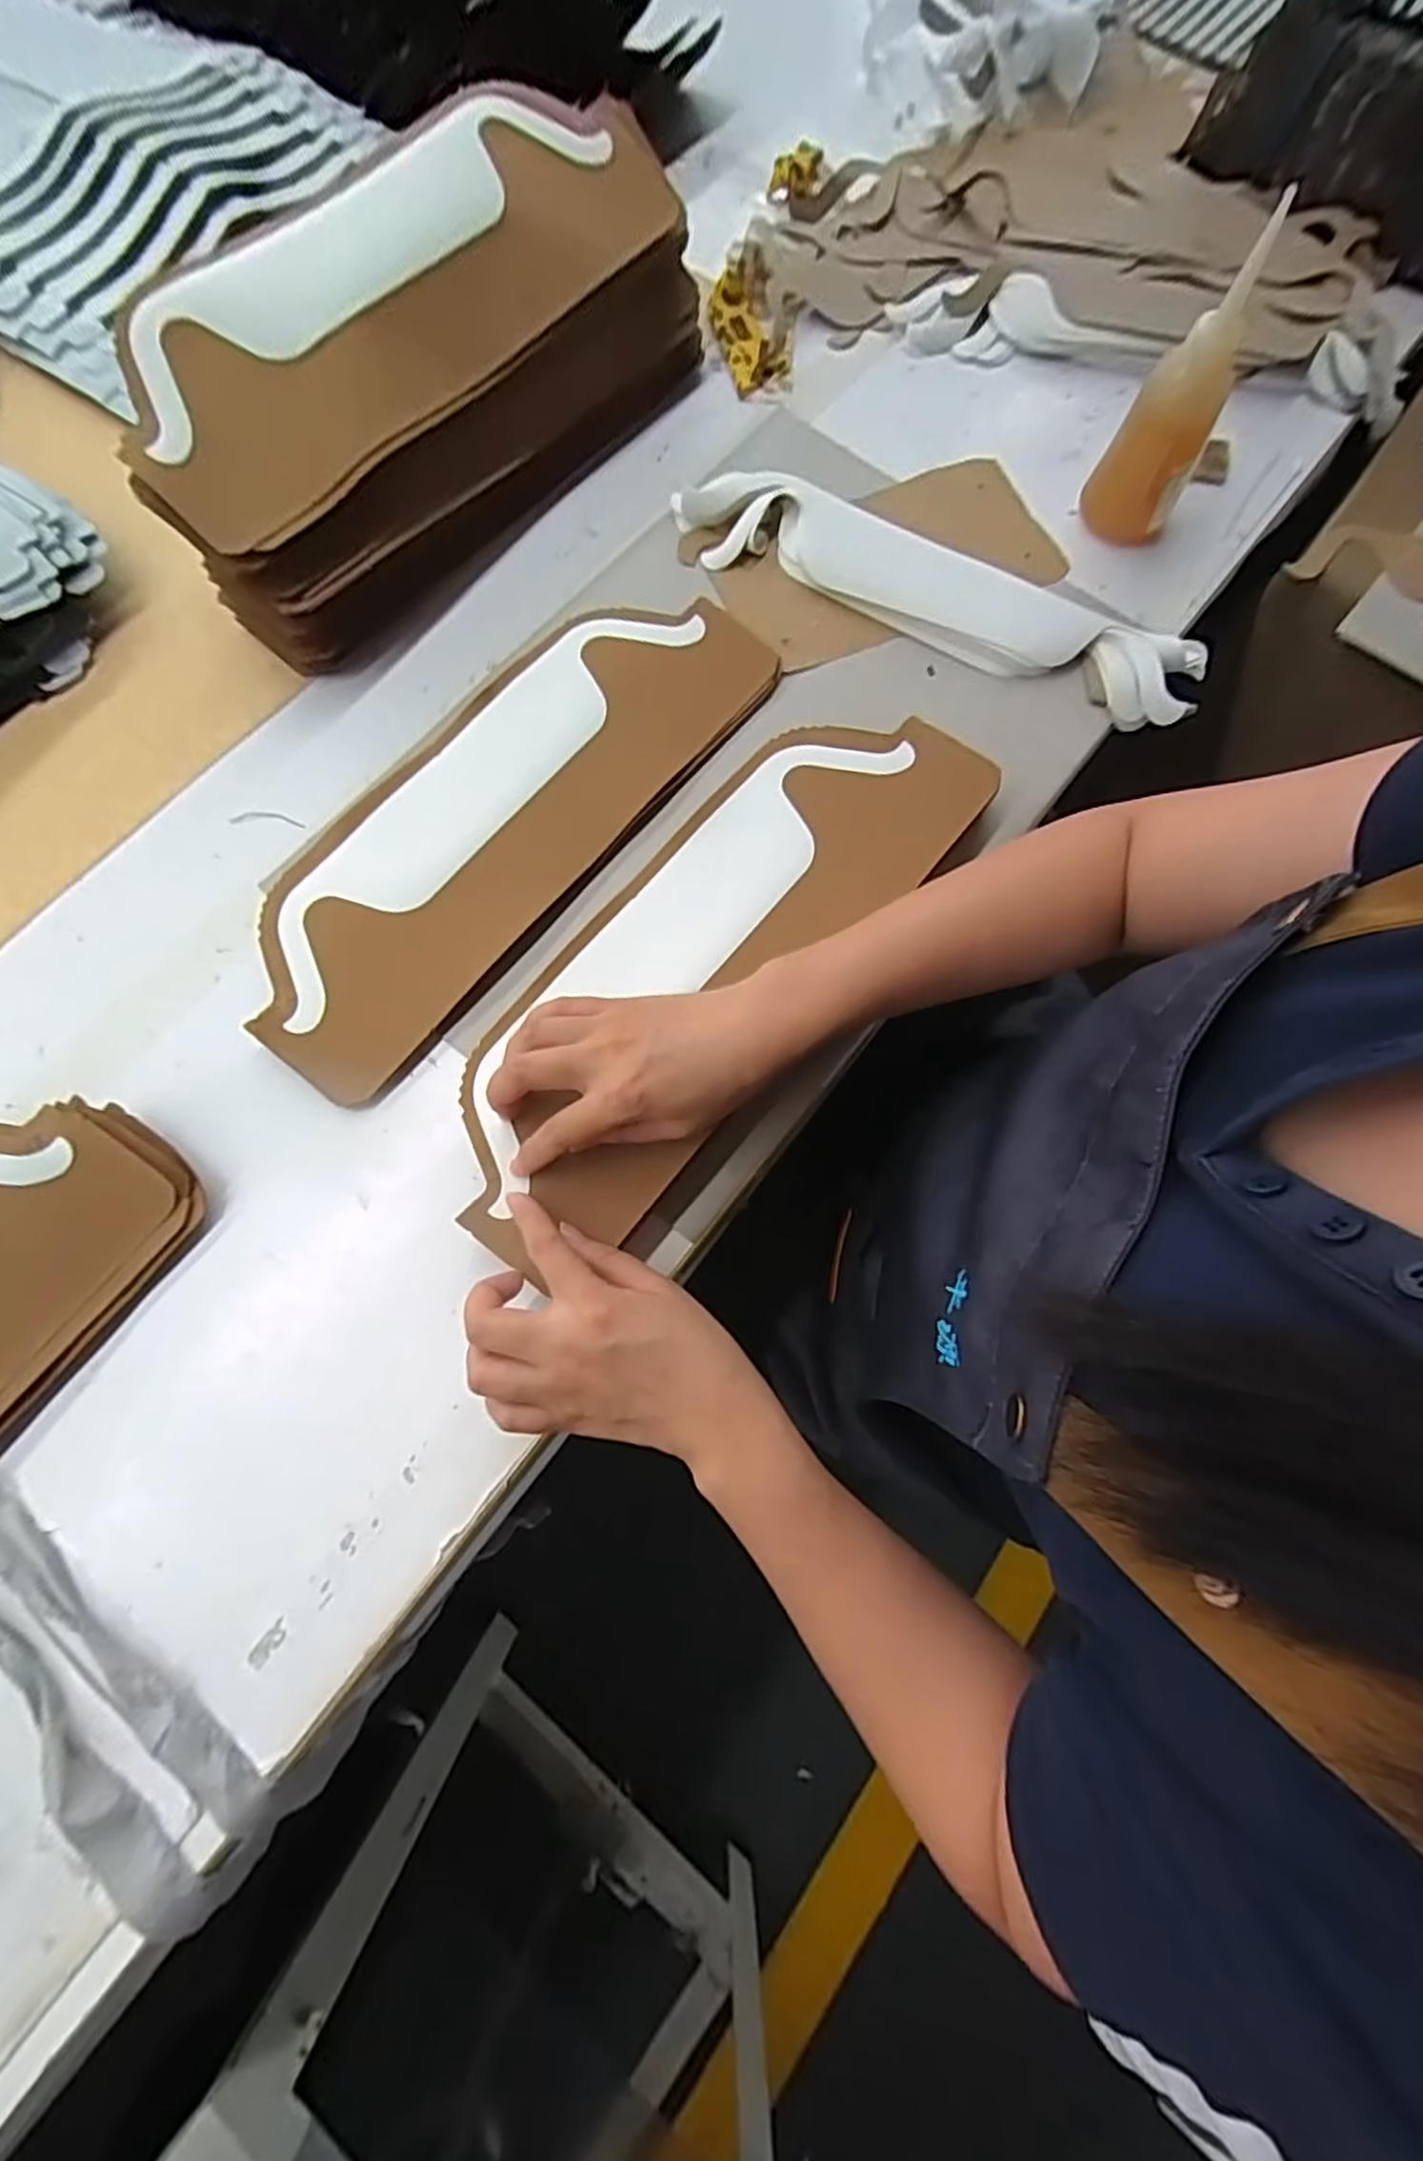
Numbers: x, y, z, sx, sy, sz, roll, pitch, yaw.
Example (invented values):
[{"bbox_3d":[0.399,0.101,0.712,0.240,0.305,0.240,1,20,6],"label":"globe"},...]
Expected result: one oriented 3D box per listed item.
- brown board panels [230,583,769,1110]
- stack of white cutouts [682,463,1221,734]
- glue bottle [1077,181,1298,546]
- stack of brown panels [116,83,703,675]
[{"bbox_3d":[-0.131,-0.176,0.469,0.142,0.020,0.401,41,78,1],"label":"brown board panels"},{"bbox_3d":[0.161,-0.355,0.527,0.383,0.018,0.086,23,75,4],"label":"stack of white cutouts"},{"bbox_3d":[0.318,-0.454,0.495,0.063,0.139,0.057,33,76,7],"label":"glue bottle"},{"bbox_3d":[-0.183,-0.479,0.499,0.146,0.132,0.421,39,77,8],"label":"stack of brown panels"}]

